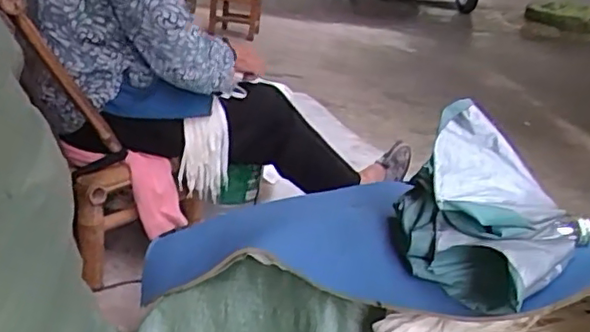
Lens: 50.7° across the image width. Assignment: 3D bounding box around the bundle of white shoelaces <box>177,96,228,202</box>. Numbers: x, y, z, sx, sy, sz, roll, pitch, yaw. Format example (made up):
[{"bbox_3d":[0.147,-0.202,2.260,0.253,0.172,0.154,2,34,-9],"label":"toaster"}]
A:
[{"bbox_3d":[-0.185,-0.030,1.295,0.083,0.188,0.127,5,23,4],"label":"bundle of white shoelaces"}]

